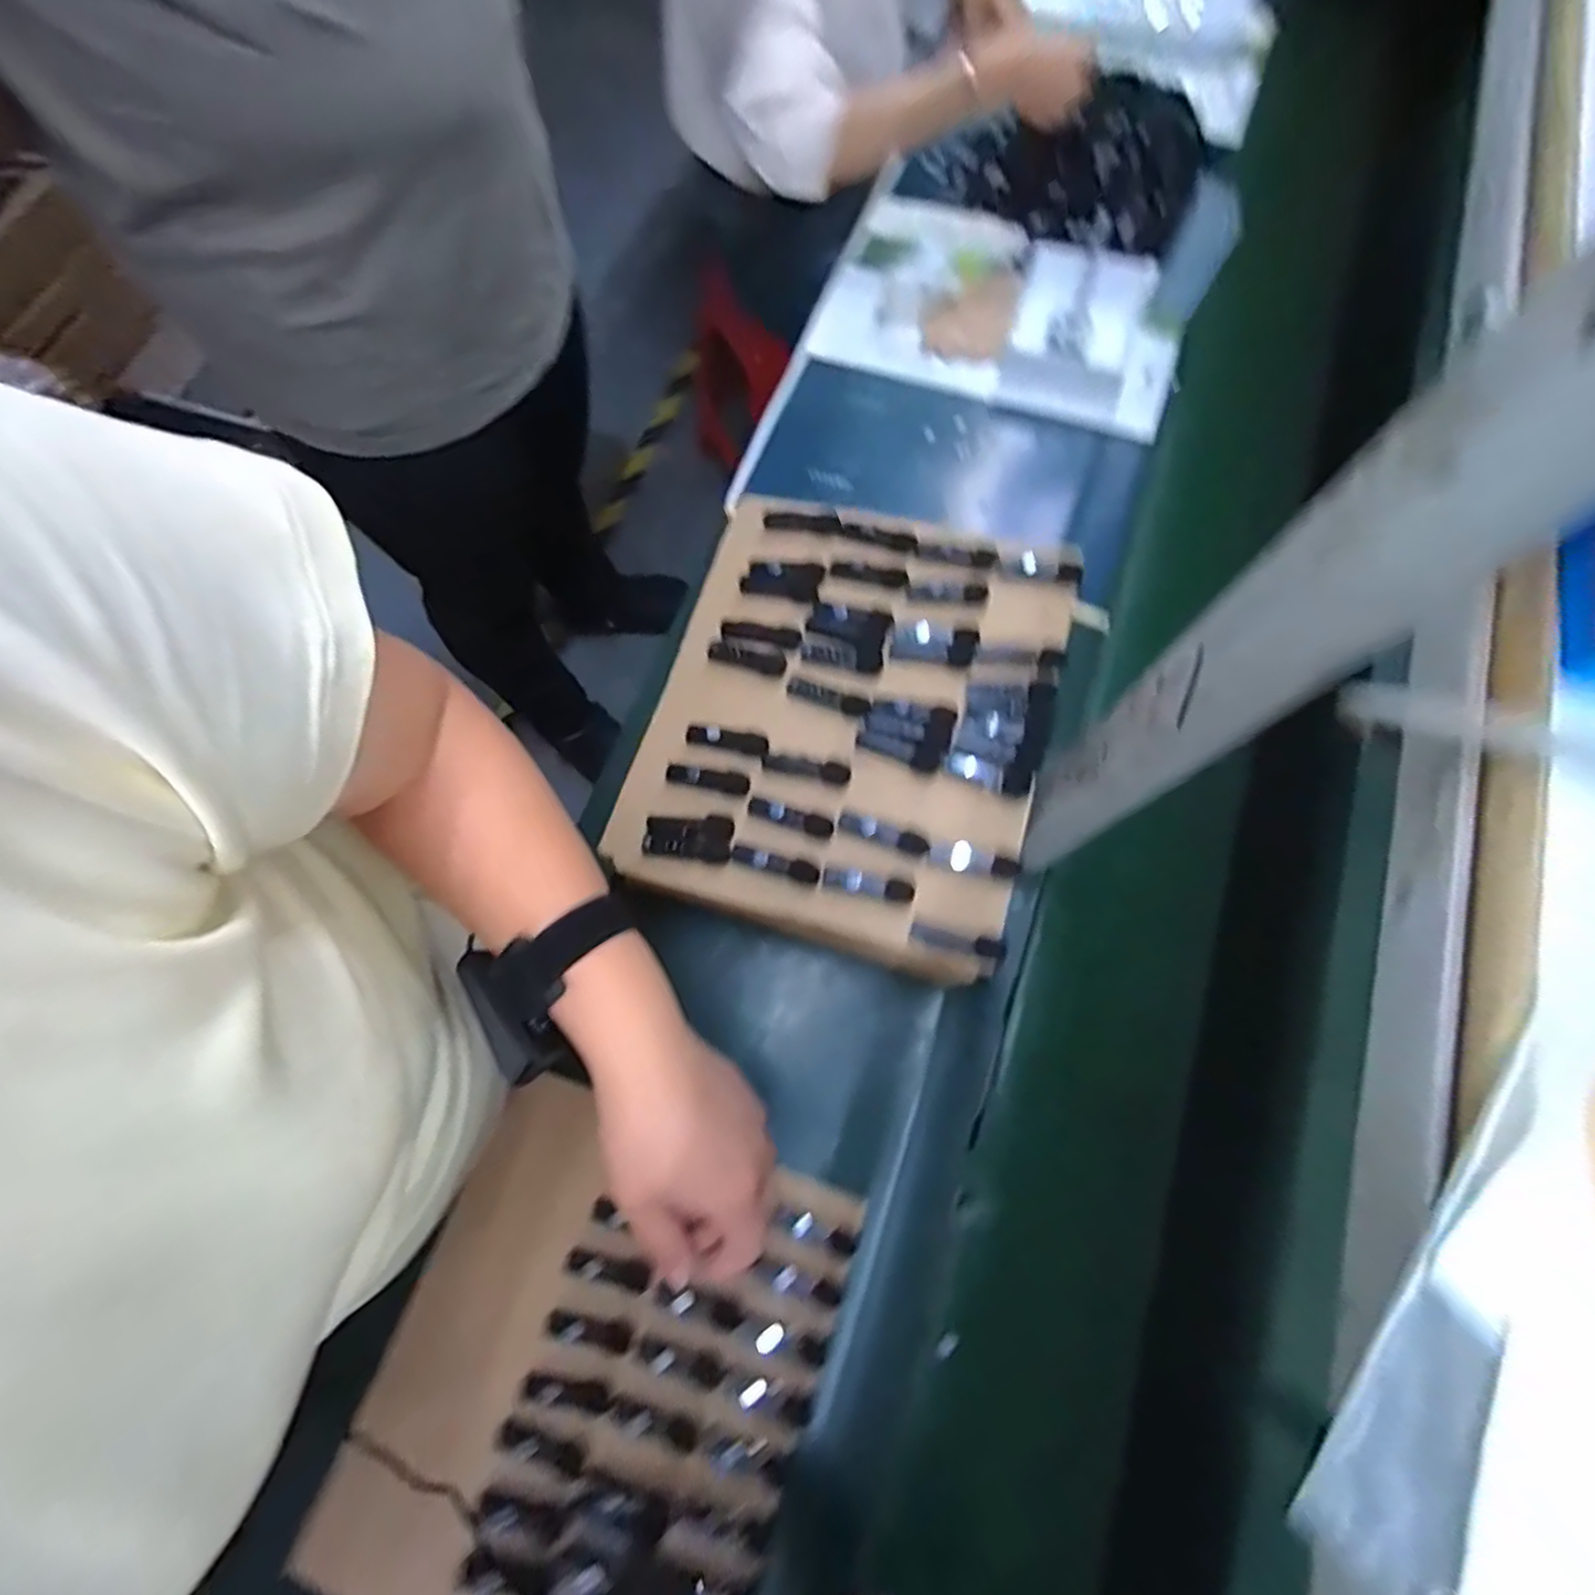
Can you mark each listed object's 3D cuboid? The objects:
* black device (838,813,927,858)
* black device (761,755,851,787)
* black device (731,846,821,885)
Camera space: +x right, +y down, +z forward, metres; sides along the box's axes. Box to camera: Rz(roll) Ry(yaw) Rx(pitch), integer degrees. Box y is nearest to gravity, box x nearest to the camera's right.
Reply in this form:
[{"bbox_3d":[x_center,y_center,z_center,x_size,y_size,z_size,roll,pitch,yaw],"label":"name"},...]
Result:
[{"bbox_3d":[0.063,0.025,0.524,0.064,0.009,0.018,20,74,6],"label":"black device"},{"bbox_3d":[0.007,-0.023,0.550,0.067,0.010,0.017,16,73,5],"label":"black device"},{"bbox_3d":[-0.015,0.046,0.527,0.066,0.011,0.016,16,73,5],"label":"black device"}]

